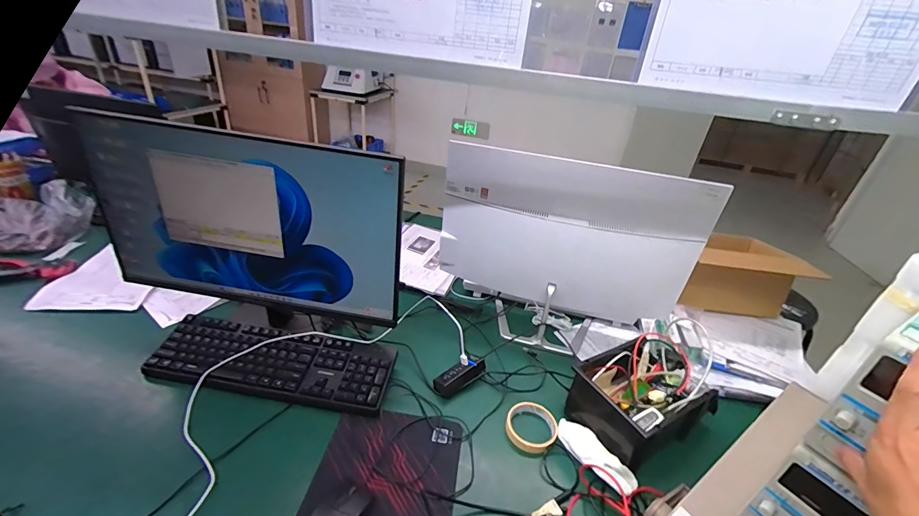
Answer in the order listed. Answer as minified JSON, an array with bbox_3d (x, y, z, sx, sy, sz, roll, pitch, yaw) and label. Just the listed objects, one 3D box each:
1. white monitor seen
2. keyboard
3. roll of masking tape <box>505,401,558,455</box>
[{"bbox_3d":[0.224,-0.007,0.849,0.539,0.390,0.143,7,30,1],"label":"white monitor seen"},{"bbox_3d":[-0.347,0.193,0.728,0.441,0.038,0.136,9,30,5],"label":"keyboard"},{"bbox_3d":[0.125,0.293,0.676,0.086,0.019,0.087,5,30,-3],"label":"roll of masking tape"}]

